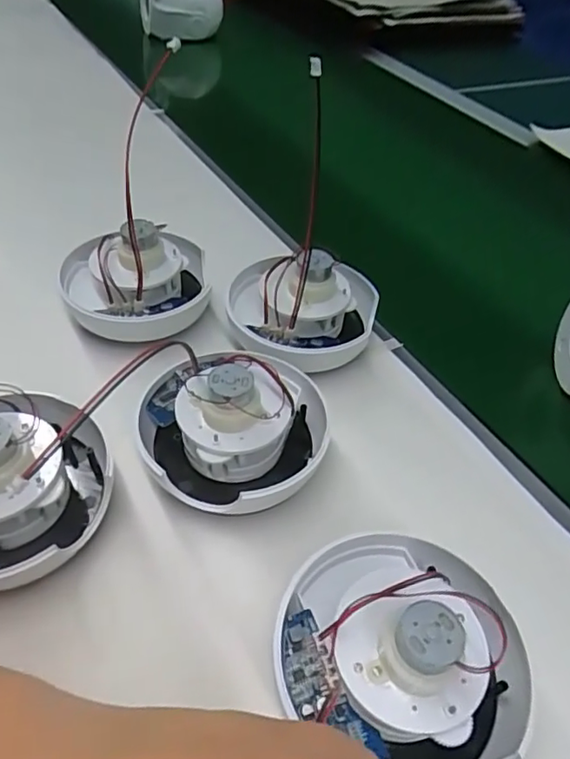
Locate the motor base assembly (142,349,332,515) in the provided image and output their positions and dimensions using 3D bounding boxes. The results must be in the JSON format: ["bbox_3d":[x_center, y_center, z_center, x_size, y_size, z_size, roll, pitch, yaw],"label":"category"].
[{"bbox_3d":[-0.031,0.022,0.321,0.104,0.071,0.097,3,45,-3],"label":"motor base assembly"}]

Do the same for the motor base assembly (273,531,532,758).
[{"bbox_3d":[0.055,0.109,0.242,0.106,0.066,0.096,24,47,16],"label":"motor base assembly"}]

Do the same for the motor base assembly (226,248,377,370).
[{"bbox_3d":[0.012,-0.057,0.393,0.107,0.059,0.098,10,45,3],"label":"motor base assembly"}]

